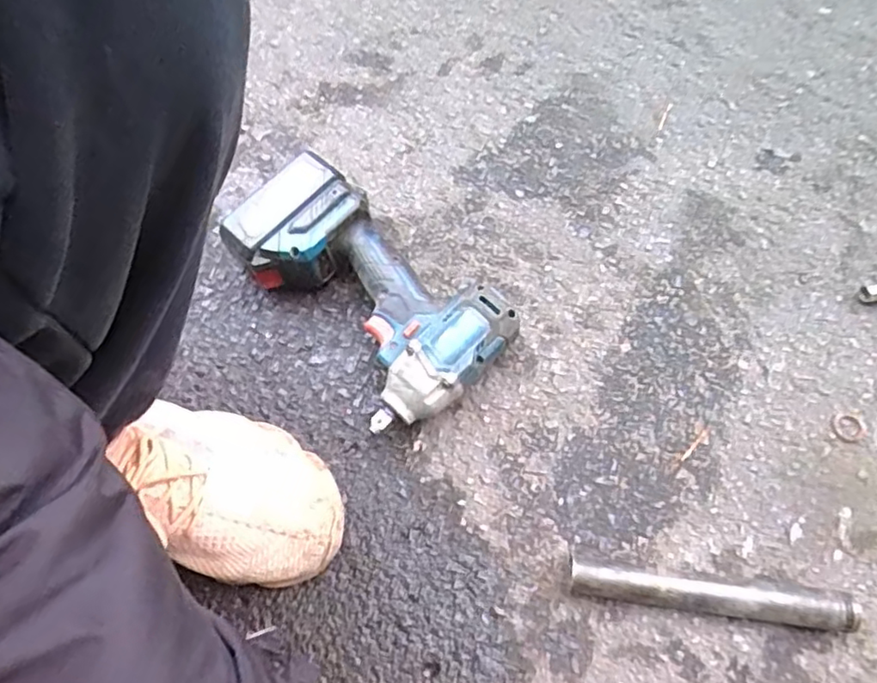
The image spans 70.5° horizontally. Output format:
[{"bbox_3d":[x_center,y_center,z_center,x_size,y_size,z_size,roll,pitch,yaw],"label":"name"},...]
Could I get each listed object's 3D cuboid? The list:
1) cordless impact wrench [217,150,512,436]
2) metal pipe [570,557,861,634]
[{"bbox_3d":[-0.064,-0.038,0.526,0.235,0.082,0.129,39,74,17],"label":"cordless impact wrench"},{"bbox_3d":[0.195,0.185,0.450,0.196,0.026,0.024,7,68,5],"label":"metal pipe"}]

